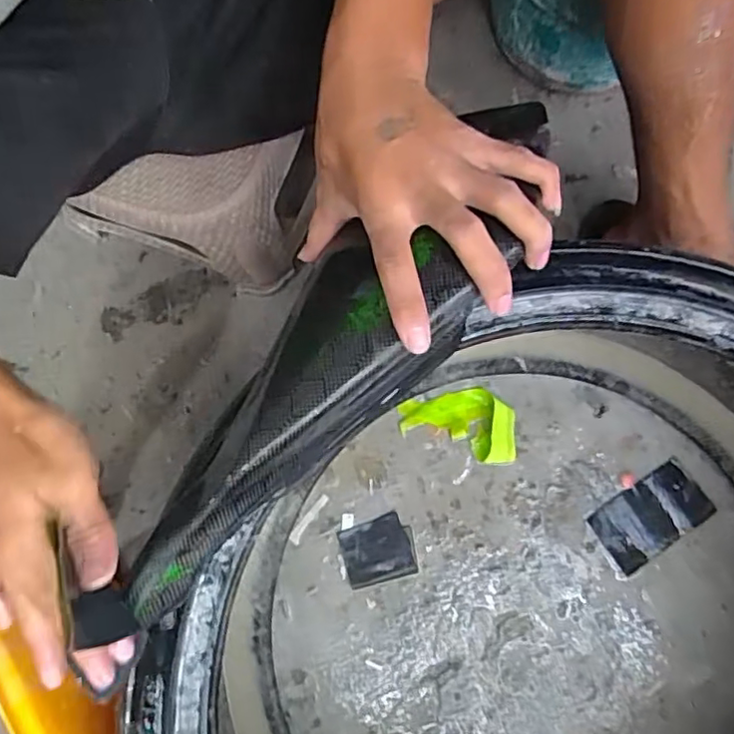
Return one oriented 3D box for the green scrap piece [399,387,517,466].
[{"bbox_3d":[0.098,0.063,0.658,0.122,0.019,0.078,1,79,1],"label":"green scrap piece"}]

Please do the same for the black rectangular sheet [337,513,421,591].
[{"bbox_3d":[0.011,0.194,0.639,0.075,0.013,0.066,-15,79,-2],"label":"black rectangular sheet"}]

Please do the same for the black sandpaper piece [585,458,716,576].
[{"bbox_3d":[0.298,0.158,0.640,0.123,0.010,0.069,-34,81,-6],"label":"black sandpaper piece"}]

